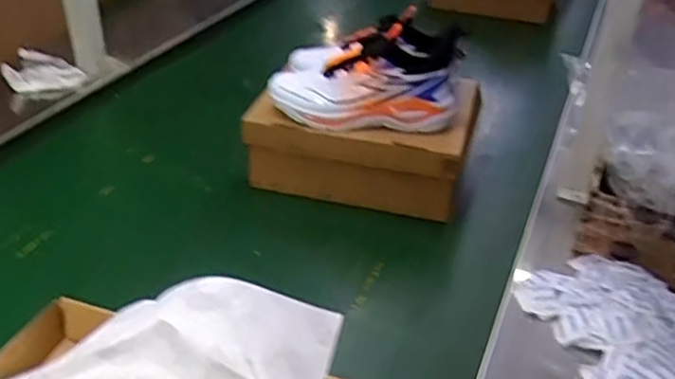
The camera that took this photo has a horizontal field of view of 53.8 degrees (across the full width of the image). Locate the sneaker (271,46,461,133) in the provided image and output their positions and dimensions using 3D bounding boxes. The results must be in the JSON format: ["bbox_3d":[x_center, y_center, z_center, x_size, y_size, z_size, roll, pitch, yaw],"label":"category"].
[{"bbox_3d":[0.034,-0.141,0.940,0.260,0.097,0.098,13,35,15],"label":"sneaker"}]

